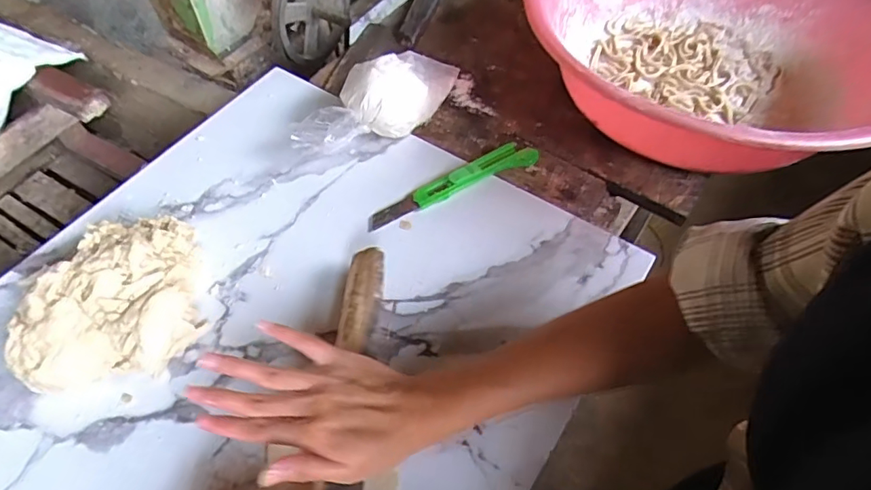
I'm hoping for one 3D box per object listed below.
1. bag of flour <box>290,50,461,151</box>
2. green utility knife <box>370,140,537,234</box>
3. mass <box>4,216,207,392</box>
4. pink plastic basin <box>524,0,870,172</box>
[{"bbox_3d":[-0.051,-0.167,0.572,0.228,0.069,0.086,-38,65,-25],"label":"bag of flour"},{"bbox_3d":[0.018,-0.064,0.539,0.192,0.021,0.031,-24,59,-17],"label":"green utility knife"},{"bbox_3d":[-0.275,0.039,0.442,0.129,0.061,0.147,-8,56,-7],"label":"mass"},{"bbox_3d":[0.308,-0.229,0.591,0.389,0.131,0.422,1,55,-1],"label":"pink plastic basin"}]

